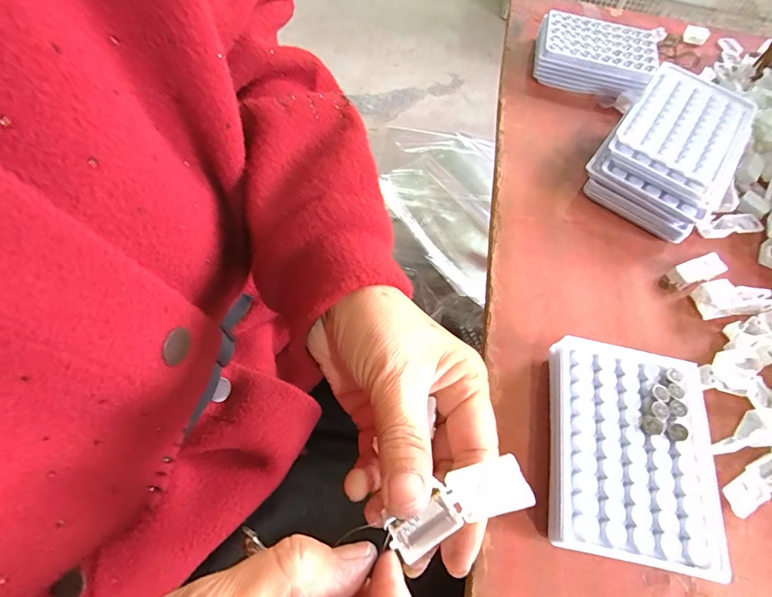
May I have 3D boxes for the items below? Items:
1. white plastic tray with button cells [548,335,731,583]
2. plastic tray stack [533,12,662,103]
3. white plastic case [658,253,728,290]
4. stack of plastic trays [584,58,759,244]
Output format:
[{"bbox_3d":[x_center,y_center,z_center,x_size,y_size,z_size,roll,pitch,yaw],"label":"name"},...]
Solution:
[{"bbox_3d":[0.154,0.096,0.272,0.096,0.027,0.128,12,62,2],"label":"white plastic tray with button cells"},{"bbox_3d":[0.230,-0.270,0.475,0.129,0.039,0.099,25,63,9],"label":"plastic tray stack"},{"bbox_3d":[0.262,-0.023,0.359,0.064,0.008,0.019,-19,65,-15],"label":"white plastic case"},{"bbox_3d":[0.263,-0.137,0.392,0.104,0.052,0.155,36,65,14],"label":"stack of plastic trays"}]

